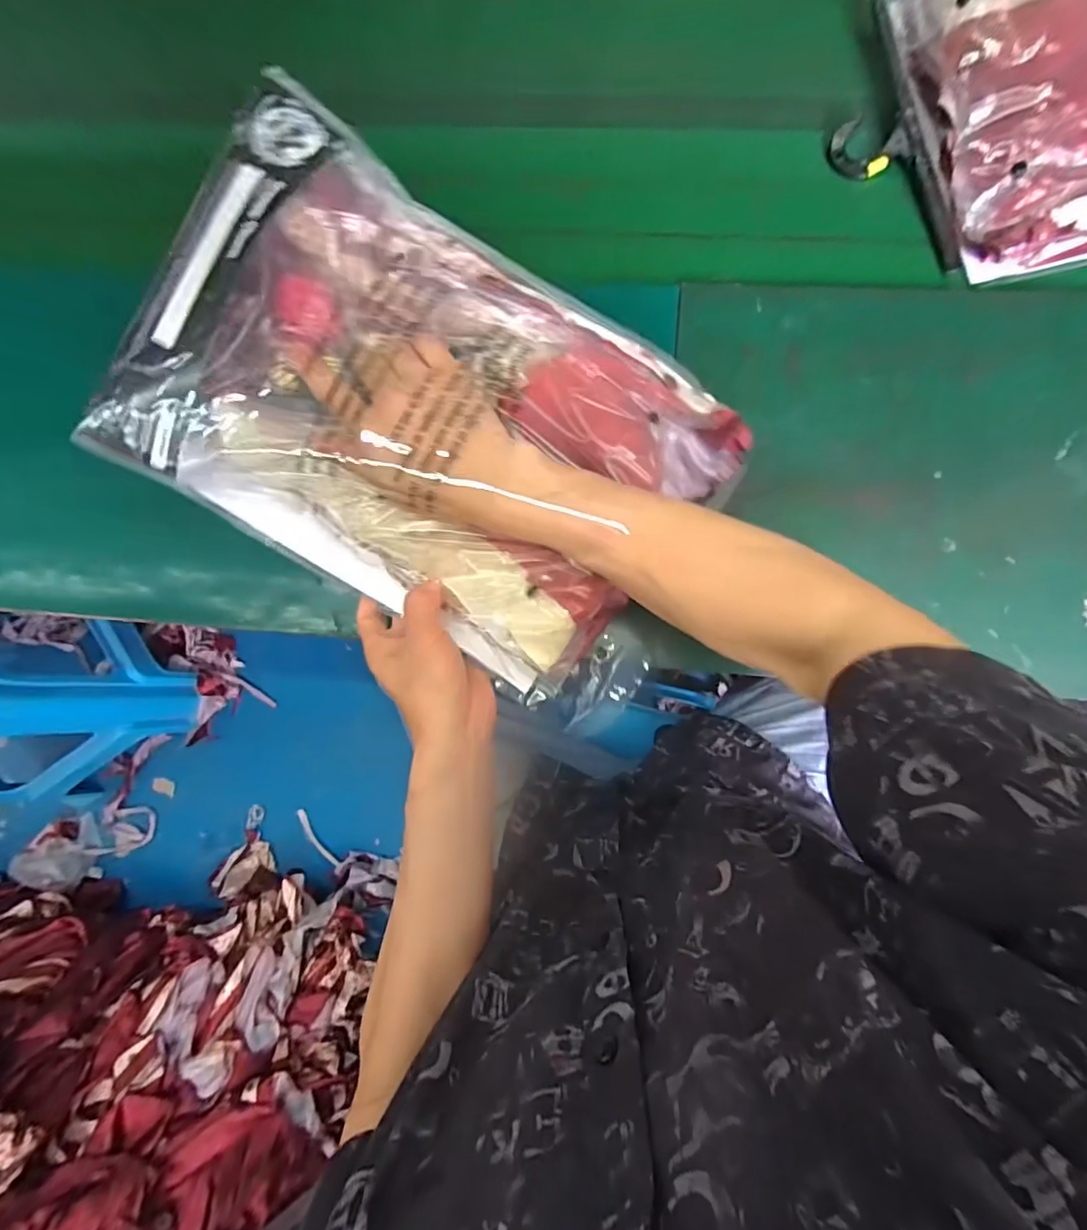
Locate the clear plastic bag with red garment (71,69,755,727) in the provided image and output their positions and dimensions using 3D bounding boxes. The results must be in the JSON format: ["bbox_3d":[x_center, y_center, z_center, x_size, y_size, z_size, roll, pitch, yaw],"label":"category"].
[{"bbox_3d":[-0.086,-0.139,0.388,0.418,0.079,0.286,33,96,-1],"label":"clear plastic bag with red garment"}]

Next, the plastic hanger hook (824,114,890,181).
[{"bbox_3d":[0.285,-0.426,0.485,0.038,0.015,0.056,-29,83,0],"label":"plastic hanger hook"}]

